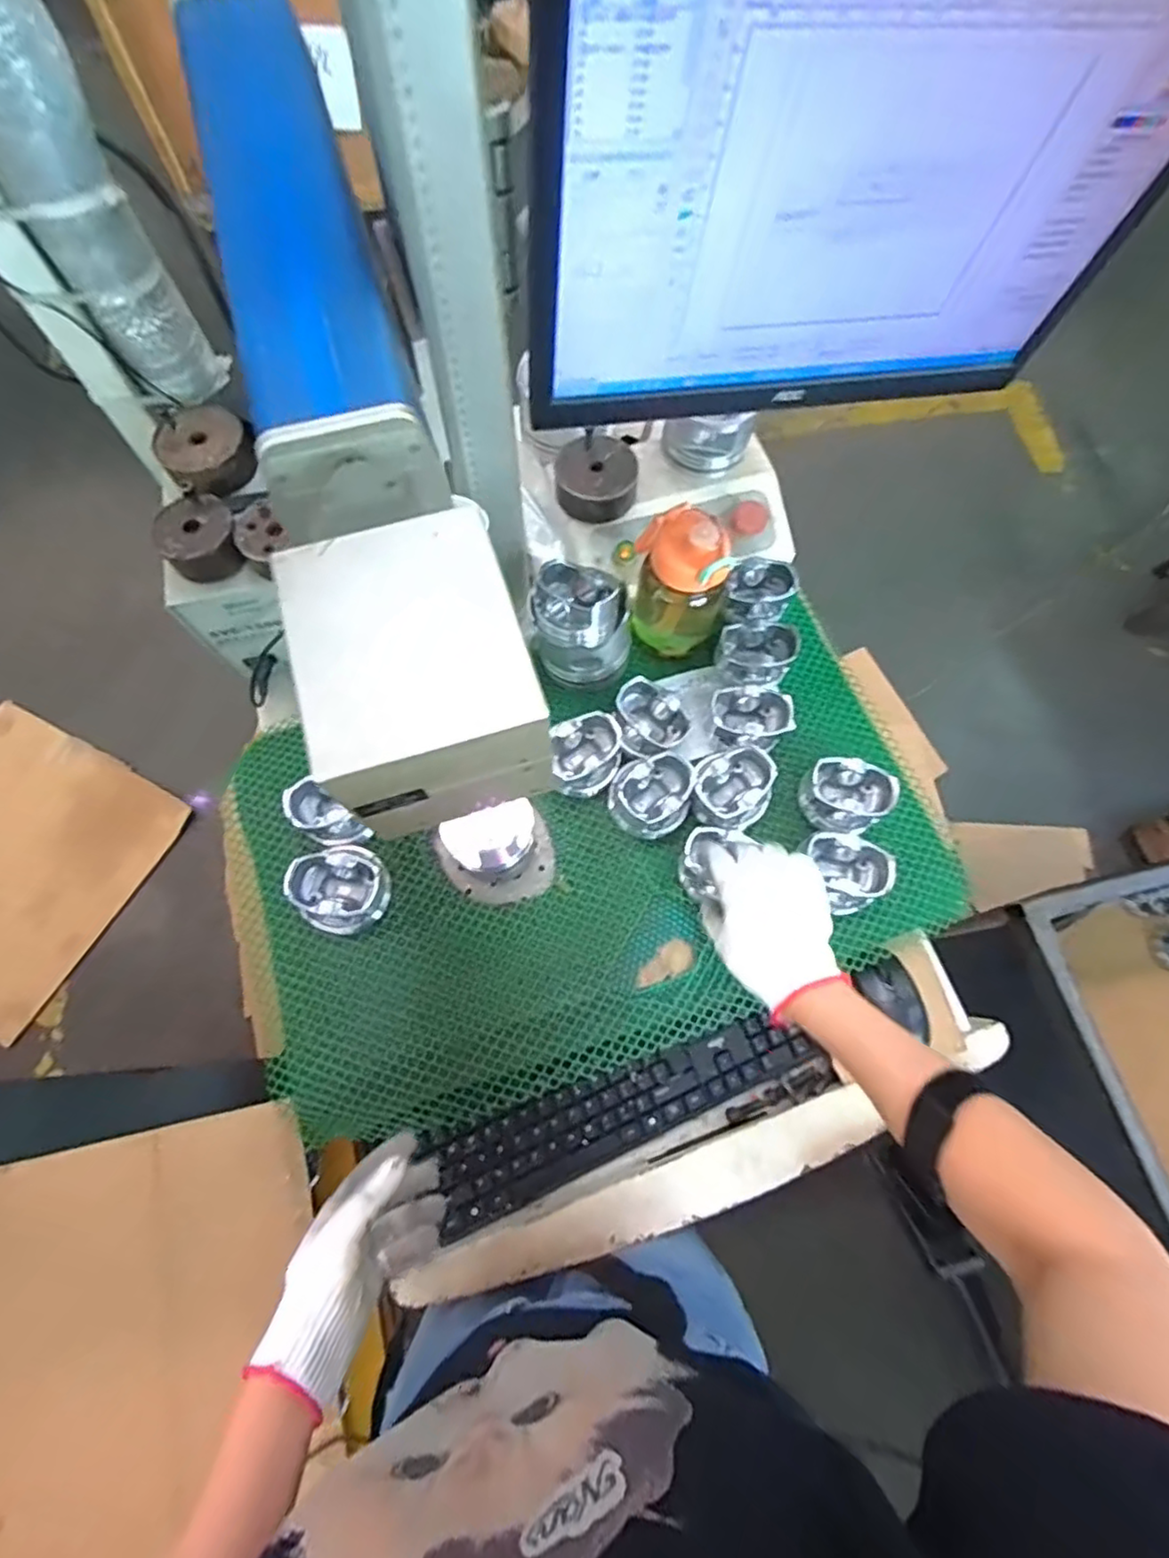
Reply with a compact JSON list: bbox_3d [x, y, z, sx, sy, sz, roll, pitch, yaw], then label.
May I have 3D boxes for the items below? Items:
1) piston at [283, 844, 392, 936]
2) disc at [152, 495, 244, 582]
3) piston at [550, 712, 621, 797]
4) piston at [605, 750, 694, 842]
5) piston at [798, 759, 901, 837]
[{"bbox_3d":[-0.228,0.102,0.606,0.079,0.048,0.077,1,70,-1],"label":"piston"},{"bbox_3d":[-0.358,-0.223,0.602,0.069,0.036,0.069,1,70,-1],"label":"disc"},{"bbox_3d":[0.002,-0.025,0.658,0.072,0.058,0.067,1,70,-1],"label":"piston"},{"bbox_3d":[0.069,0.012,0.651,0.078,0.054,0.083,1,70,-1],"label":"piston"},{"bbox_3d":[0.268,0.020,0.664,0.088,0.054,0.068,20,70,6],"label":"piston"}]

